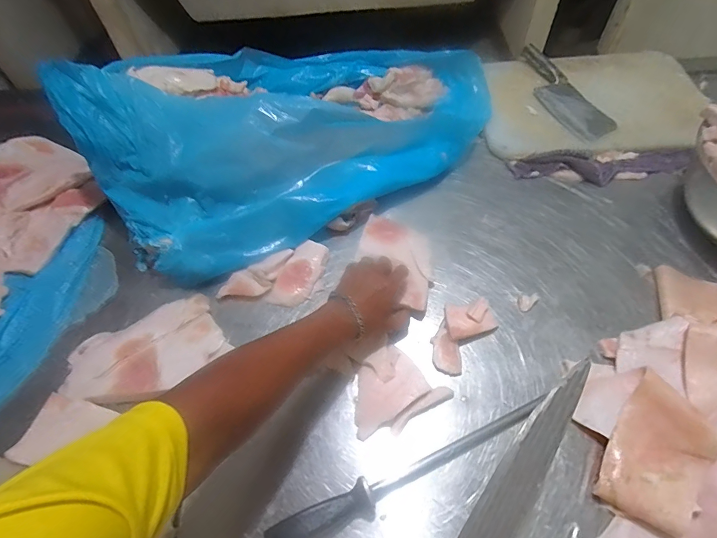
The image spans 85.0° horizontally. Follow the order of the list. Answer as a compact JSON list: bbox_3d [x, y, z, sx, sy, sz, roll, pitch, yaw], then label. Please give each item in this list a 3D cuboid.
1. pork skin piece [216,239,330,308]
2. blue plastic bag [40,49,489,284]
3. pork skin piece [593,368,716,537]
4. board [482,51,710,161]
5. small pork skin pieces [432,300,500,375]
[{"bbox_3d":[-0.123,0.018,0.621,0.176,0.026,0.090,-27,58,-15],"label":"pork skin piece"},{"bbox_3d":[-0.109,-0.314,0.732,0.743,0.200,0.458,-29,59,-15],"label":"blue plastic bag"},{"bbox_3d":[0.342,0.209,0.444,0.093,0.033,0.155,30,63,22],"label":"pork skin piece"},{"bbox_3d":[0.478,-0.359,0.818,0.438,0.025,0.305,-2,62,2],"label":"board"},{"bbox_3d":[0.142,0.089,0.553,0.068,0.024,0.115,36,65,24],"label":"small pork skin pieces"}]

